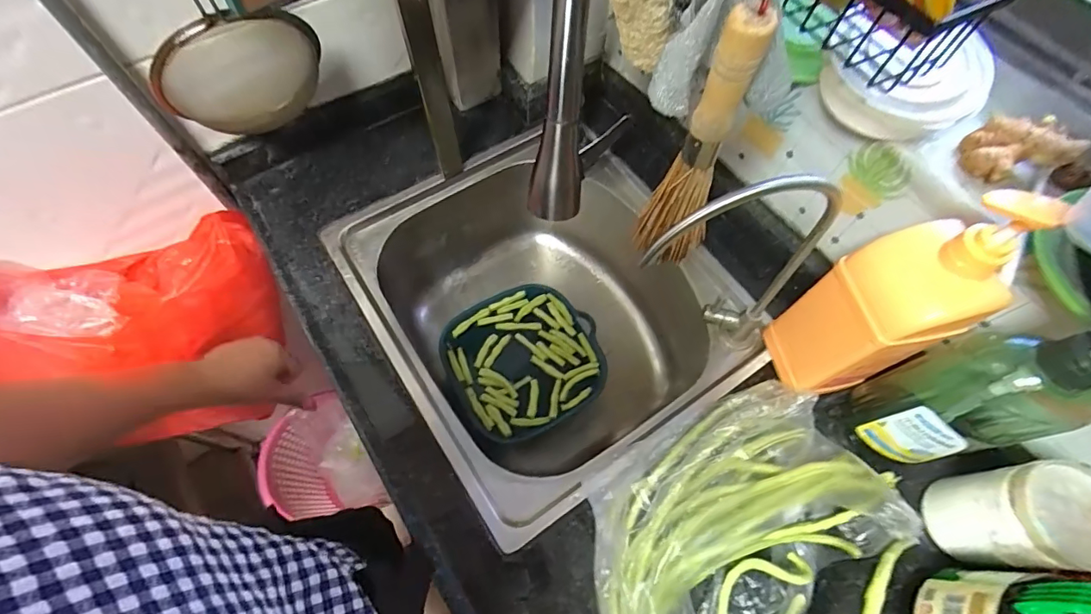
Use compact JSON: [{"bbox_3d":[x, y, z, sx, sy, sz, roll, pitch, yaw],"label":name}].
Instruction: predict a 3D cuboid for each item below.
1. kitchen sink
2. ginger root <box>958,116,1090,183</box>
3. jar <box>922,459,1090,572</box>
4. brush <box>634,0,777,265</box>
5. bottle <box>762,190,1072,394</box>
[{"bbox_3d":[-0.006,0.017,0.700,0.397,0.226,0.443,-33,70,-13],"label":"kitchen sink"},{"bbox_3d":[0.402,-0.138,0.418,0.070,0.032,0.053,-9,67,-4],"label":"ginger root"},{"bbox_3d":[0.431,0.188,0.442,0.092,0.111,0.080,-2,67,0],"label":"jar"},{"bbox_3d":[0.126,-0.120,0.393,0.055,0.259,0.041,31,70,13],"label":"brush"},{"bbox_3d":[0.302,0.001,0.439,0.086,0.266,0.095,-25,69,-10],"label":"bottle"}]

